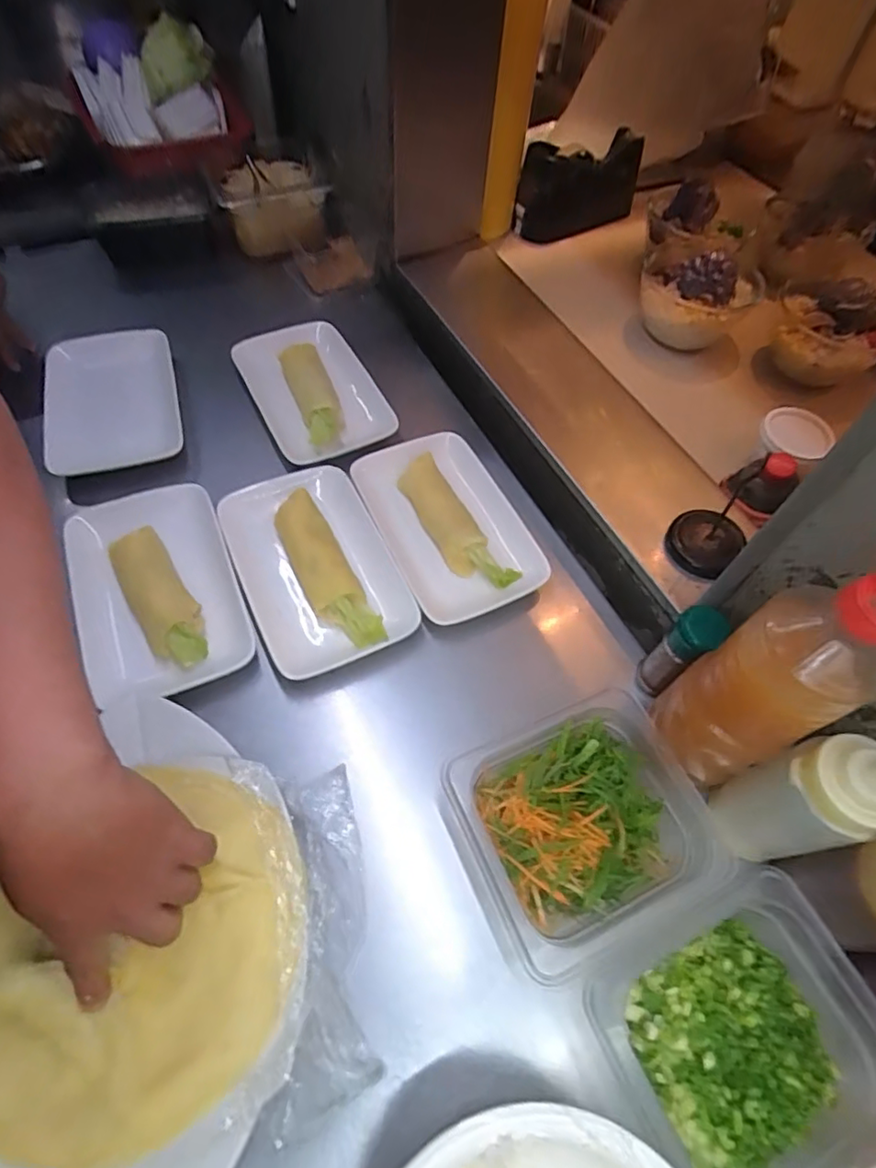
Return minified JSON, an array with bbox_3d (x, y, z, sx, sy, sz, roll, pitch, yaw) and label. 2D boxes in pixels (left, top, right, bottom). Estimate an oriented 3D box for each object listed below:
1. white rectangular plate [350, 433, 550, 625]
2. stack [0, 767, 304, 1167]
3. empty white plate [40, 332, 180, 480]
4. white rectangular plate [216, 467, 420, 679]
[{"bbox_3d":[0.009,-0.070,0.597,0.131,0.026,0.218,-22,62,-16],"label":"white rectangular plate"},{"bbox_3d":[-0.195,0.234,0.364,0.223,0.032,0.187,-37,68,-23],"label":"stack"},{"bbox_3d":[-0.378,-0.214,0.670,0.146,0.025,0.190,-12,60,-11],"label":"empty white plate"},{"bbox_3d":[-0.118,-0.024,0.560,0.143,0.027,0.217,-22,62,-16],"label":"white rectangular plate"}]

